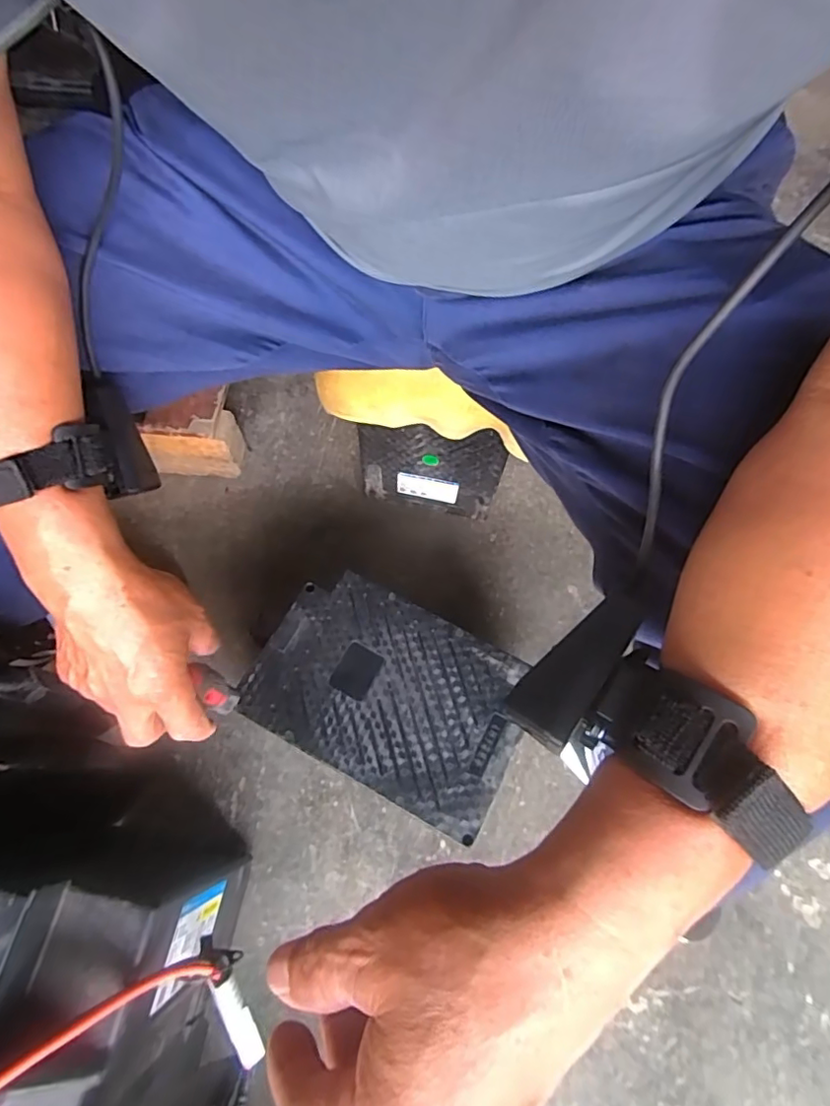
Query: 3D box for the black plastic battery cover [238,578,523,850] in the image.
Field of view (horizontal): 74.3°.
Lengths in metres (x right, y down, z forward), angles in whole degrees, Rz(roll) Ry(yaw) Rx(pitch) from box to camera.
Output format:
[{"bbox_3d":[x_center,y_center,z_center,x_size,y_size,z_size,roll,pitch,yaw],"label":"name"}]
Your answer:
[{"bbox_3d":[-0.024,0.134,0.533,0.251,0.005,0.172,26,70,8],"label":"black plastic battery cover"}]

